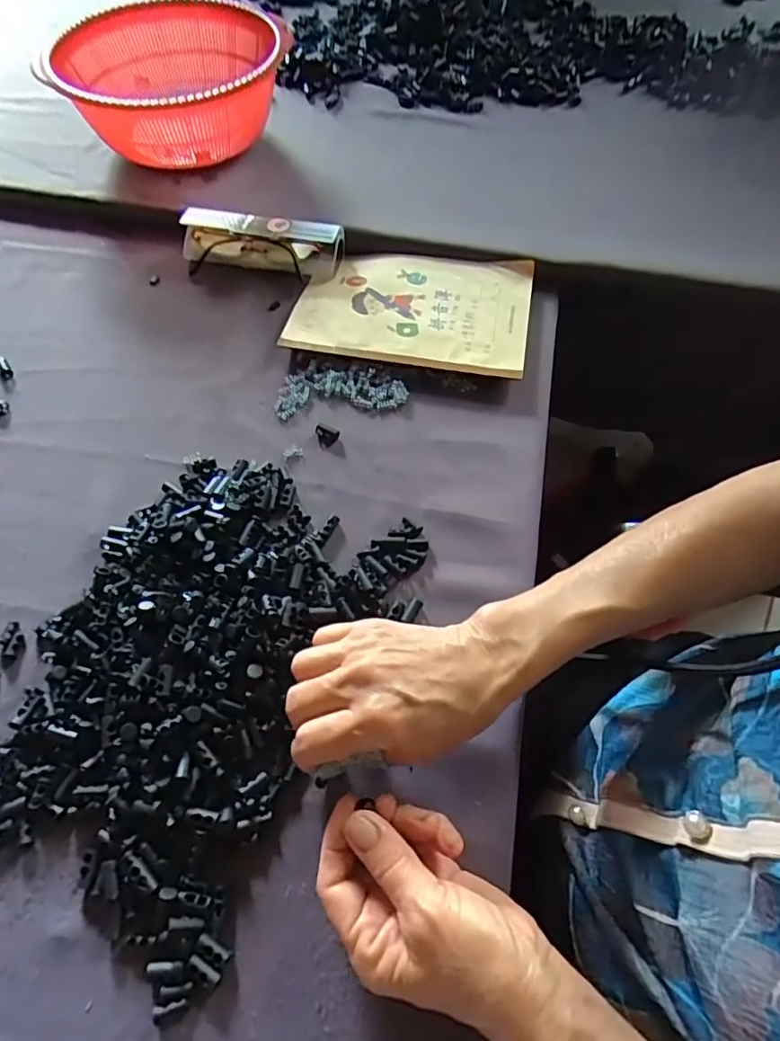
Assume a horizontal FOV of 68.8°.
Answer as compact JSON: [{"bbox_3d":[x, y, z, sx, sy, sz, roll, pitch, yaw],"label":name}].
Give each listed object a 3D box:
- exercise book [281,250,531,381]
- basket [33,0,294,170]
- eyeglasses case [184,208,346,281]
[{"bbox_3d":[0.021,-0.189,0.508,0.201,0.015,0.135,9,61,6],"label":"exercise book"},{"bbox_3d":[-0.222,-0.442,0.596,0.213,0.098,0.215,24,64,13],"label":"basket"},{"bbox_3d":[-0.123,-0.264,0.537,0.155,0.035,0.043,12,61,8],"label":"eyeglasses case"}]

